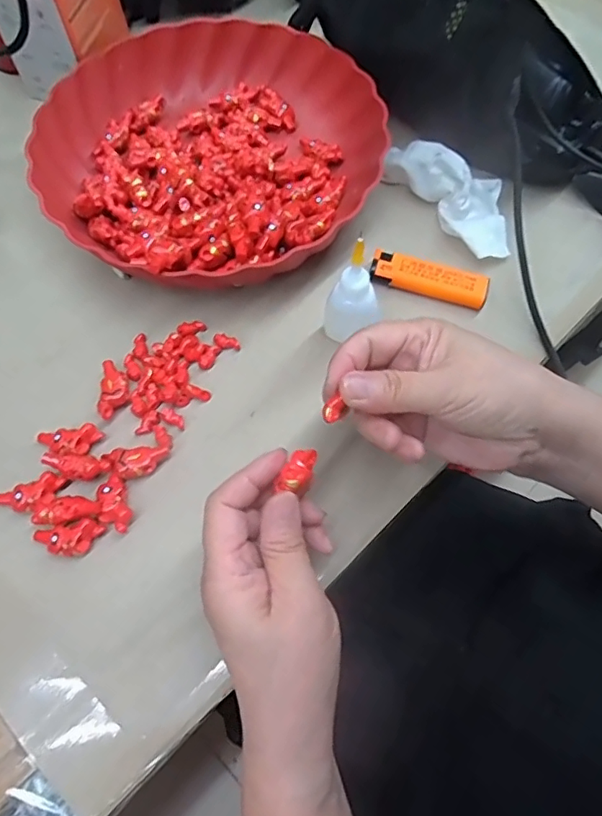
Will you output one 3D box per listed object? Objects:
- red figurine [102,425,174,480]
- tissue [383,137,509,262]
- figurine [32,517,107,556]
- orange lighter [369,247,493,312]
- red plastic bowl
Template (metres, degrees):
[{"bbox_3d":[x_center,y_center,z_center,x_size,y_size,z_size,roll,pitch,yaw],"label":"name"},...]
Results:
[{"bbox_3d":[-0.093,0.028,0.312,0.038,0.013,0.024,-35,70,-16],"label":"red figurine"},{"bbox_3d":[0.110,-0.161,0.386,0.041,0.035,0.119,-34,70,-16],"label":"tissue"},{"bbox_3d":[-0.129,0.073,0.290,0.038,0.010,0.017,-9,65,-5],"label":"figurine"},{"bbox_3d":[0.088,-0.088,0.364,0.079,0.016,0.022,16,65,7],"label":"orange lighter"},{"bbox_3d":[-0.071,-0.191,0.393,0.240,0.055,0.240,0,65,-1],"label":"red plastic bowl"}]

